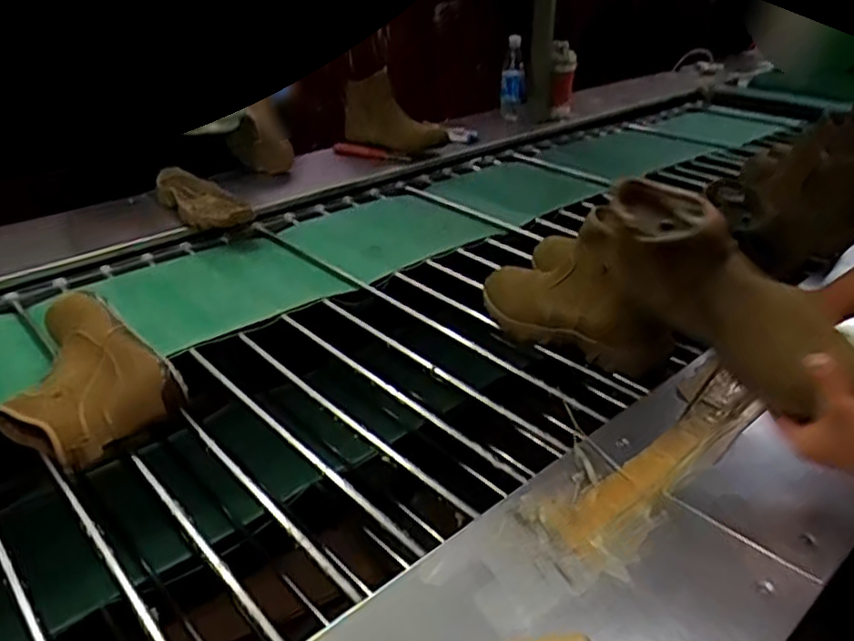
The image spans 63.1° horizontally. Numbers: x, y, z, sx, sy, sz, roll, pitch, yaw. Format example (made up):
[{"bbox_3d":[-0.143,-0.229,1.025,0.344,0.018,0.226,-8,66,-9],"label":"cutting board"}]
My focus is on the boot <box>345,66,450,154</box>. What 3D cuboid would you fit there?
[{"bbox_3d":[-0.079,-0.466,1.565,0.252,0.144,0.090,17,33,27],"label":"boot"}]

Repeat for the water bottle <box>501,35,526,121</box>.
[{"bbox_3d":[0.222,-0.608,1.781,0.062,0.221,0.052,3,28,6],"label":"water bottle"}]

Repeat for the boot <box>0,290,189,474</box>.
[{"bbox_3d":[-0.410,0.061,0.790,0.240,0.087,0.157,23,36,34],"label":"boot"}]

